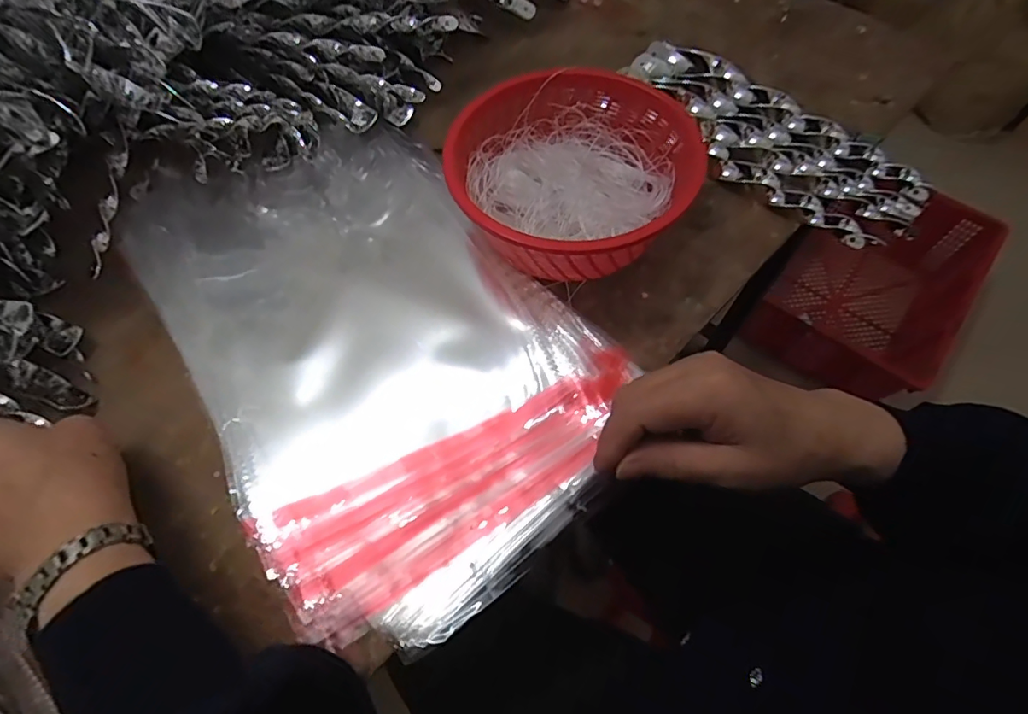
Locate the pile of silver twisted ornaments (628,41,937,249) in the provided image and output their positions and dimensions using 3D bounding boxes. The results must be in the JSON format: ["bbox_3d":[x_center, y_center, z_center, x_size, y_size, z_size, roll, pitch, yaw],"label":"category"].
[{"bbox_3d":[0.220,-0.199,0.462,0.290,0.020,0.117,40,69,19],"label":"pile of silver twisted ornaments"}]

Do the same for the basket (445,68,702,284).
[{"bbox_3d":[0.042,-0.130,0.391,0.171,0.079,0.173,0,62,0],"label":"basket"}]

